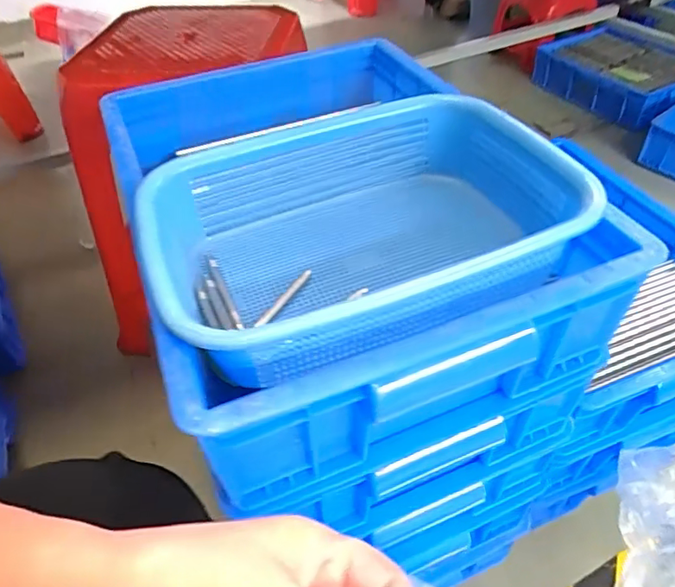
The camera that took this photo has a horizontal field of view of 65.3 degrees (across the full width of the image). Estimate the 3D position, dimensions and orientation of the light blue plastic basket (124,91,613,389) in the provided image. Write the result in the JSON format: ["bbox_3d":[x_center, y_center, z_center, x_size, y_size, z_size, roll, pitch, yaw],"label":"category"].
[{"bbox_3d":[0.010,-0.044,0.380,0.286,0.079,0.218,-23,49,-19],"label":"light blue plastic basket"}]

